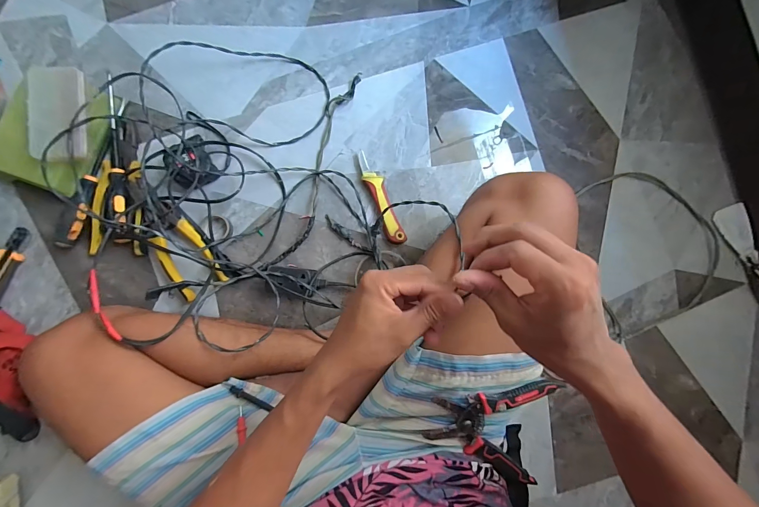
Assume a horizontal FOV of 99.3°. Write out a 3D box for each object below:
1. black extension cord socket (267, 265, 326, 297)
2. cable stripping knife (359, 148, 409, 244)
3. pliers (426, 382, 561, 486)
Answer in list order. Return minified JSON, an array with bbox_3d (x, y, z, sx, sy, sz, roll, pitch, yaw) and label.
[{"bbox_3d":[-0.132,0.043,0.514,0.088,0.033,0.040,10,84,-5],"label":"black extension cord socket"},{"bbox_3d":[0.002,-0.094,0.540,0.030,0.028,0.167,-22,88,-7],"label":"cable stripping knife"},{"bbox_3d":[0.132,0.199,0.378,0.146,0.023,0.126,15,84,-5],"label":"pliers"}]

